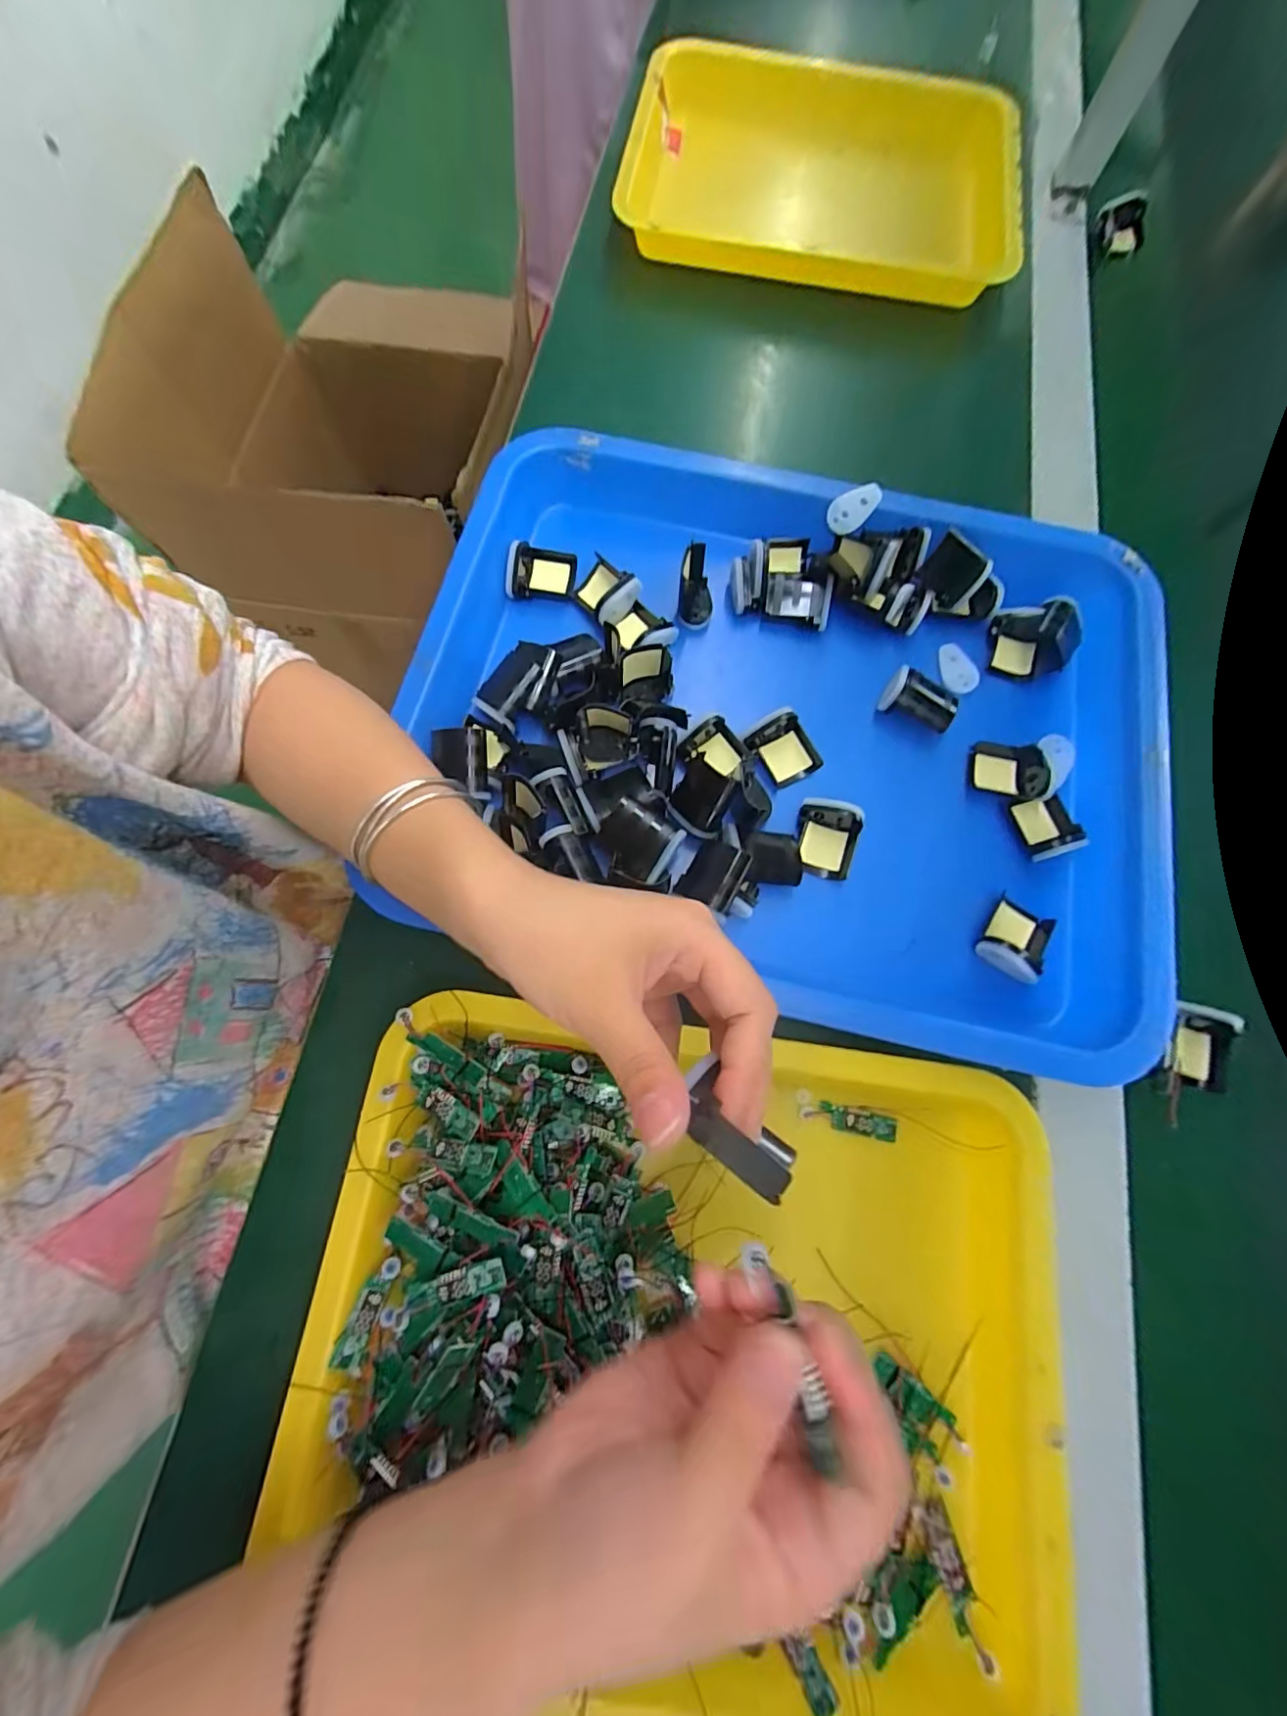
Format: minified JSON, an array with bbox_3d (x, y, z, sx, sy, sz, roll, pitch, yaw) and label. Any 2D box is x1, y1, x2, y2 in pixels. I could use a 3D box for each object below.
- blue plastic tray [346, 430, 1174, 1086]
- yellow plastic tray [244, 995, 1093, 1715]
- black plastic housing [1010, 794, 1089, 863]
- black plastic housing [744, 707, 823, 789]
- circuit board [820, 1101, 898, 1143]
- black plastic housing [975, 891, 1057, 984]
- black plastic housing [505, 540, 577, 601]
[{"bbox_3d":[0.092,-0.082,0.334,0.459,0.044,0.341,14,75,2],"label":"blue plastic tray"},{"bbox_3d":[0.020,0.216,0.251,0.326,0.042,0.259,8,75,1],"label":"yellow plastic tray"},{"bbox_3d":[0.241,-0.019,0.321,0.029,0.018,0.036,-9,76,-4],"label":"black plastic housing"},{"bbox_3d":[0.087,-0.067,0.335,0.034,0.026,0.038,-29,78,-9],"label":"black plastic housing"},{"bbox_3d":[0.115,0.141,0.291,0.040,0.004,0.013,13,75,2],"label":"circuit board"},{"bbox_3d":[0.211,0.045,0.306,0.033,0.018,0.044,42,78,9],"label":"black plastic housing"},{"bbox_3d":[-0.068,-0.189,0.365,0.045,0.012,0.035,6,86,-9],"label":"black plastic housing"}]

